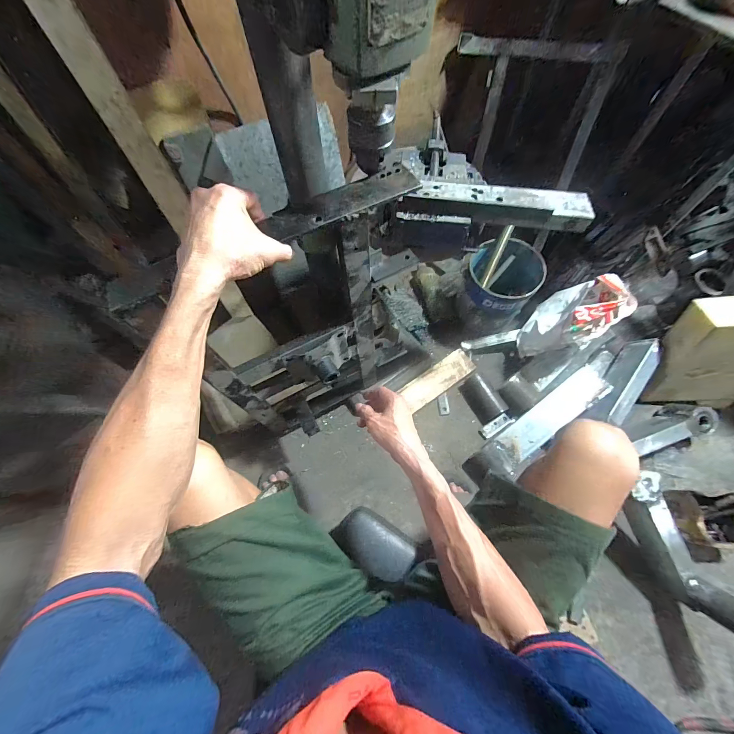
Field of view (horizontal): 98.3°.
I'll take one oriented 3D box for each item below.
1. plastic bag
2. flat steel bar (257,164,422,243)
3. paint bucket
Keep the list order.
[{"bbox_3d":[0.524,-0.131,0.806,0.205,0.238,0.159,-36,71,-14],"label":"plastic bag"},{"bbox_3d":[-0.028,-0.196,0.375,0.186,0.010,0.051,-26,69,-9],"label":"flat steel bar"},{"bbox_3d":[0.364,-0.214,0.908,0.184,0.207,0.200,16,67,7],"label":"paint bucket"}]

